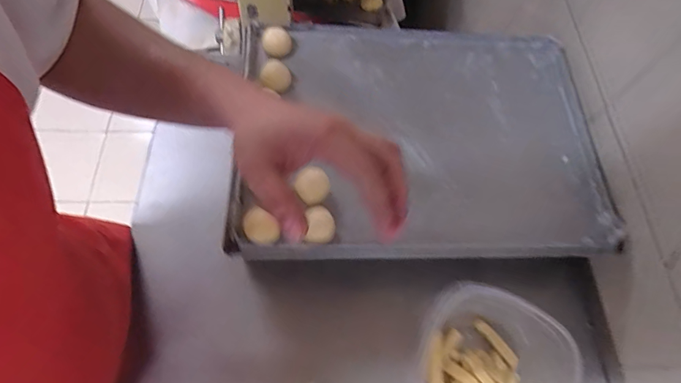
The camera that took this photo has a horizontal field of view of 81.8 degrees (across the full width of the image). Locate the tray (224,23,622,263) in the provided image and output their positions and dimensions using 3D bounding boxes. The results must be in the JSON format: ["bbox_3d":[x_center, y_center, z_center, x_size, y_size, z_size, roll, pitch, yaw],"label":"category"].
[{"bbox_3d":[0.099,-0.074,0.503,0.452,0.028,0.332,0,65,-3],"label":"tray"}]

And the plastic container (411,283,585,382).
[{"bbox_3d":[0.159,0.196,0.428,0.154,0.088,0.150,25,66,8],"label":"plastic container"}]

